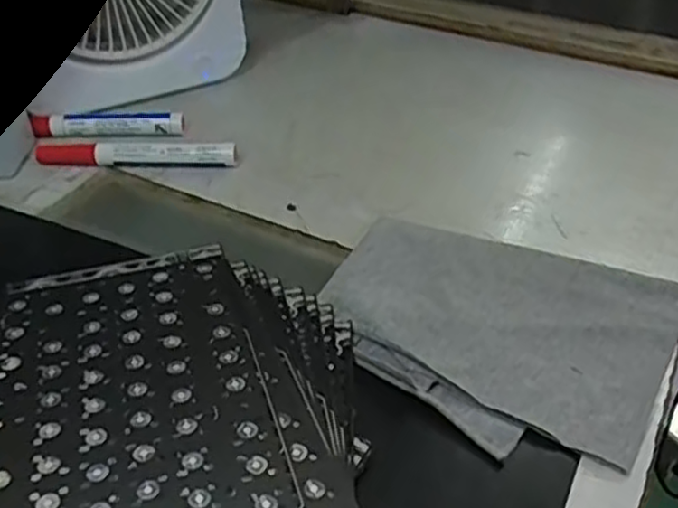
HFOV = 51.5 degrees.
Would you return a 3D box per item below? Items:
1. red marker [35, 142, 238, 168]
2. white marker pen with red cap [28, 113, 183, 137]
[{"bbox_3d":[-0.143,-0.069,0.493,0.140,0.019,0.013,2,38,5],"label":"red marker"},{"bbox_3d":[-0.172,-0.095,0.523,0.109,0.017,0.013,-2,38,1],"label":"white marker pen with red cap"}]

